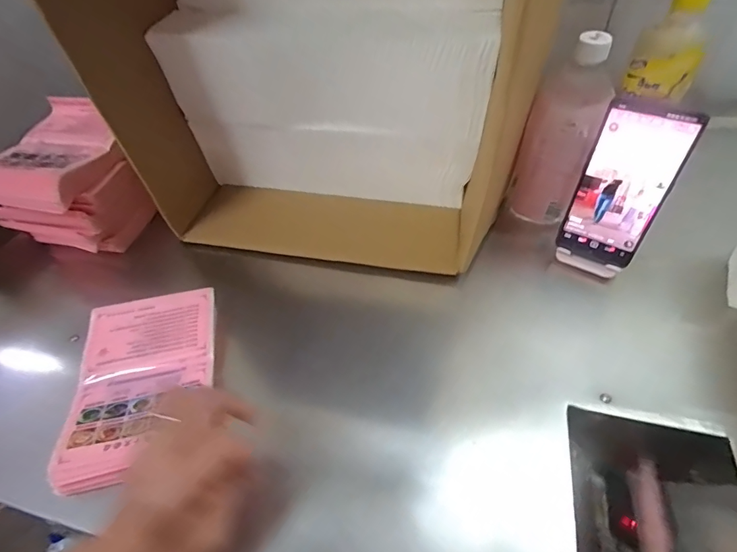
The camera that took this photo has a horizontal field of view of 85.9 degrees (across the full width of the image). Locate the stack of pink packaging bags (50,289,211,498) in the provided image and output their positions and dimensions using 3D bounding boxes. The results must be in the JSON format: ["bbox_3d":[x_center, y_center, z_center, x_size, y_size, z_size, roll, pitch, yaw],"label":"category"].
[{"bbox_3d":[-0.209,0.094,0.368,0.119,0.021,0.172,-12,51,-4],"label":"stack of pink packaging bags"}]

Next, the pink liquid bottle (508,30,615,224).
[{"bbox_3d":[0.212,-0.150,0.439,0.077,0.189,0.068,15,54,17],"label":"pink liquid bottle"}]

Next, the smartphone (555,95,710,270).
[{"bbox_3d":[0.250,-0.084,0.394,0.076,0.163,0.004,27,44,26],"label":"smartphone"}]

